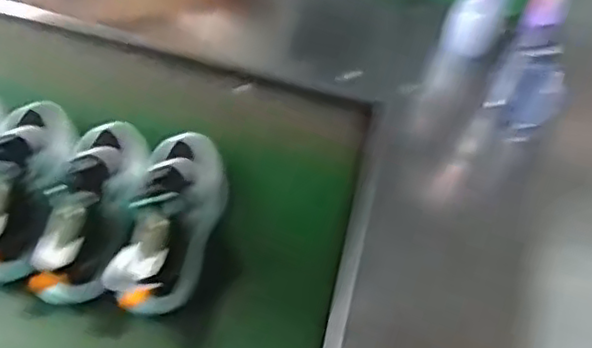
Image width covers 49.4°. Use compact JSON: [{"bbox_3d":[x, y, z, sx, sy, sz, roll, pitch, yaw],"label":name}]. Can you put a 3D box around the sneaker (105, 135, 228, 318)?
[{"bbox_3d":[-0.138,0.043,0.729,0.091,0.121,0.234,7,58,1],"label":"sneaker"}]

